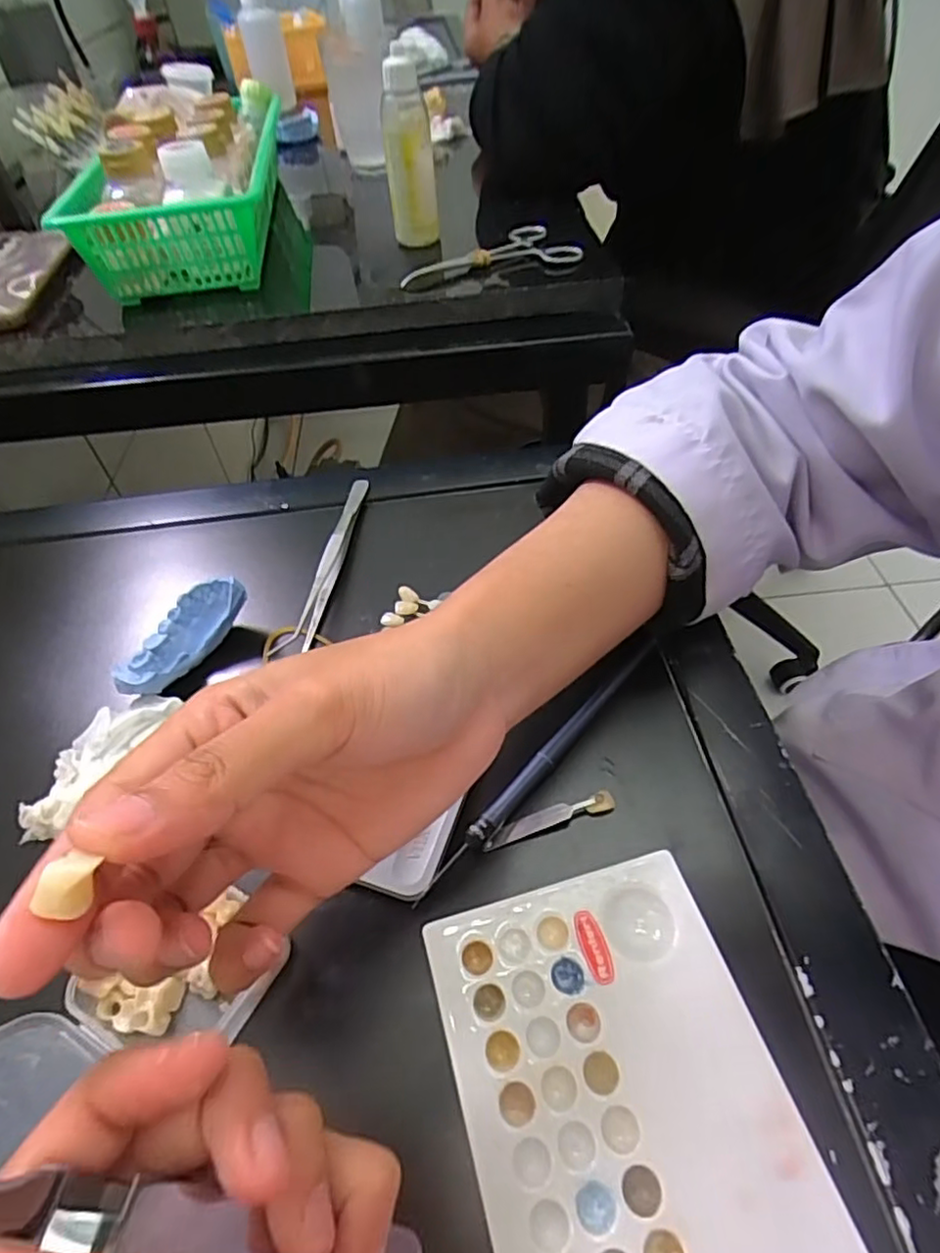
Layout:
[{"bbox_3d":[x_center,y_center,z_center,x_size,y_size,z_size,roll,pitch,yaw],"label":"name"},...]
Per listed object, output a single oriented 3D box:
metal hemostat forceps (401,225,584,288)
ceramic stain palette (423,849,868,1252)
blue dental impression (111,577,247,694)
[{"bbox_3d":[0.012,-0.264,0.449,0.126,0.012,0.047,-12,50,-5],"label":"metal hemostat forceps"},{"bbox_3d":[0.049,0.150,0.182,0.091,0.010,0.150,-14,50,-7],"label":"ceramic stain palette"},{"bbox_3d":[-0.139,0.004,0.302,0.022,0.024,0.068,30,58,26],"label":"blue dental impression"}]

